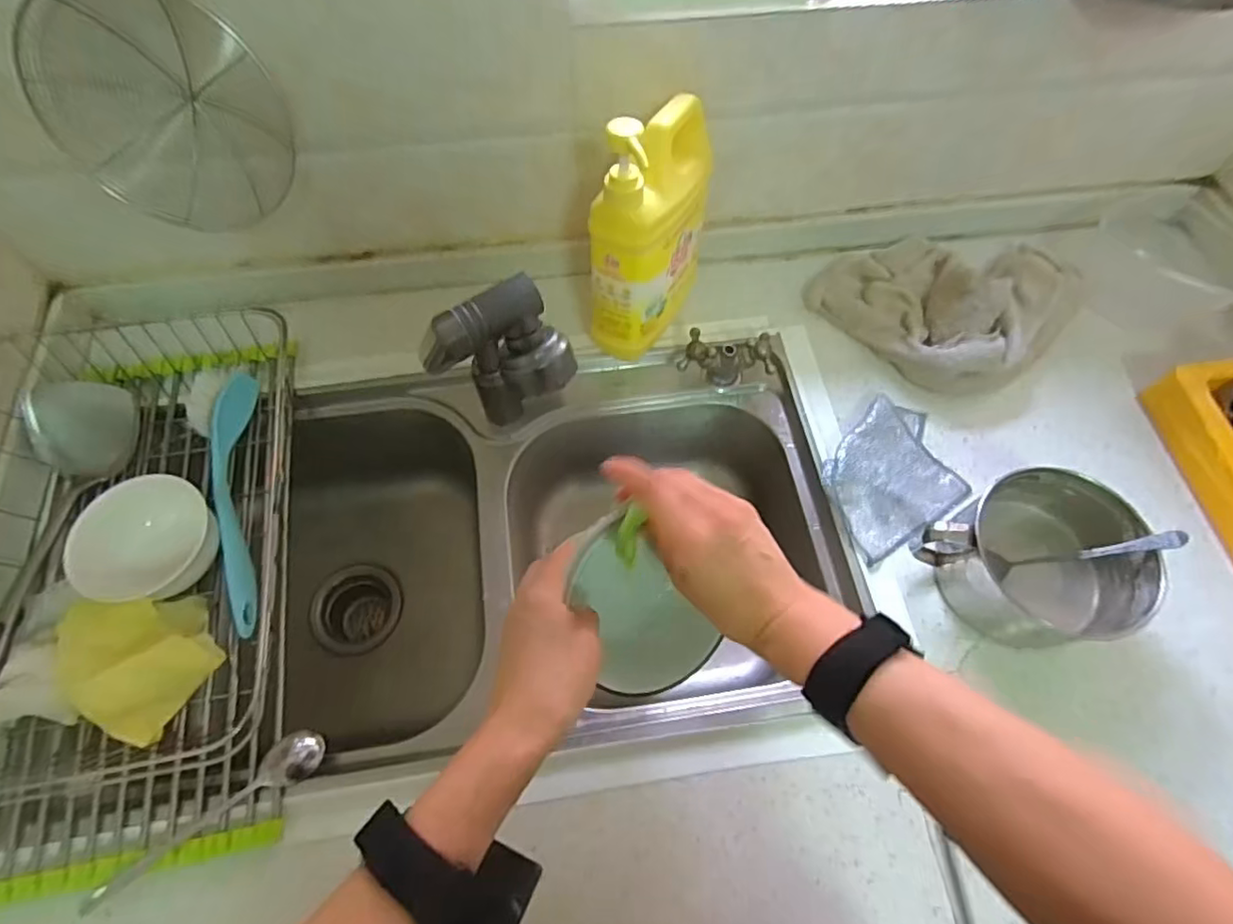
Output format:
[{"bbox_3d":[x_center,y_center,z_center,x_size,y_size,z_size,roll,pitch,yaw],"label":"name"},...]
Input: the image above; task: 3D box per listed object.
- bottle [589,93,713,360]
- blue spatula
[{"bbox_3d":[0.035,-0.222,0.559,0.076,0.221,0.149,20,66,9],"label":"bottle"},{"bbox_3d":[-0.351,0.034,0.549,0.038,0.049,0.241,-9,65,-5],"label":"blue spatula"}]

